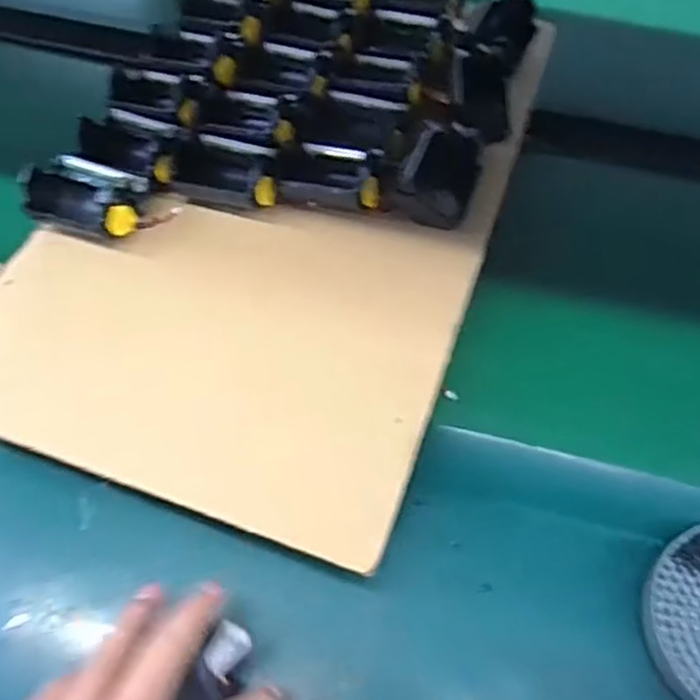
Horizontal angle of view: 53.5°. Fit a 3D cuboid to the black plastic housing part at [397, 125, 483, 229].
[{"bbox_3d":[0.065,-0.125,0.493,0.048,0.031,0.070,19,61,8],"label":"black plastic housing part"}]

